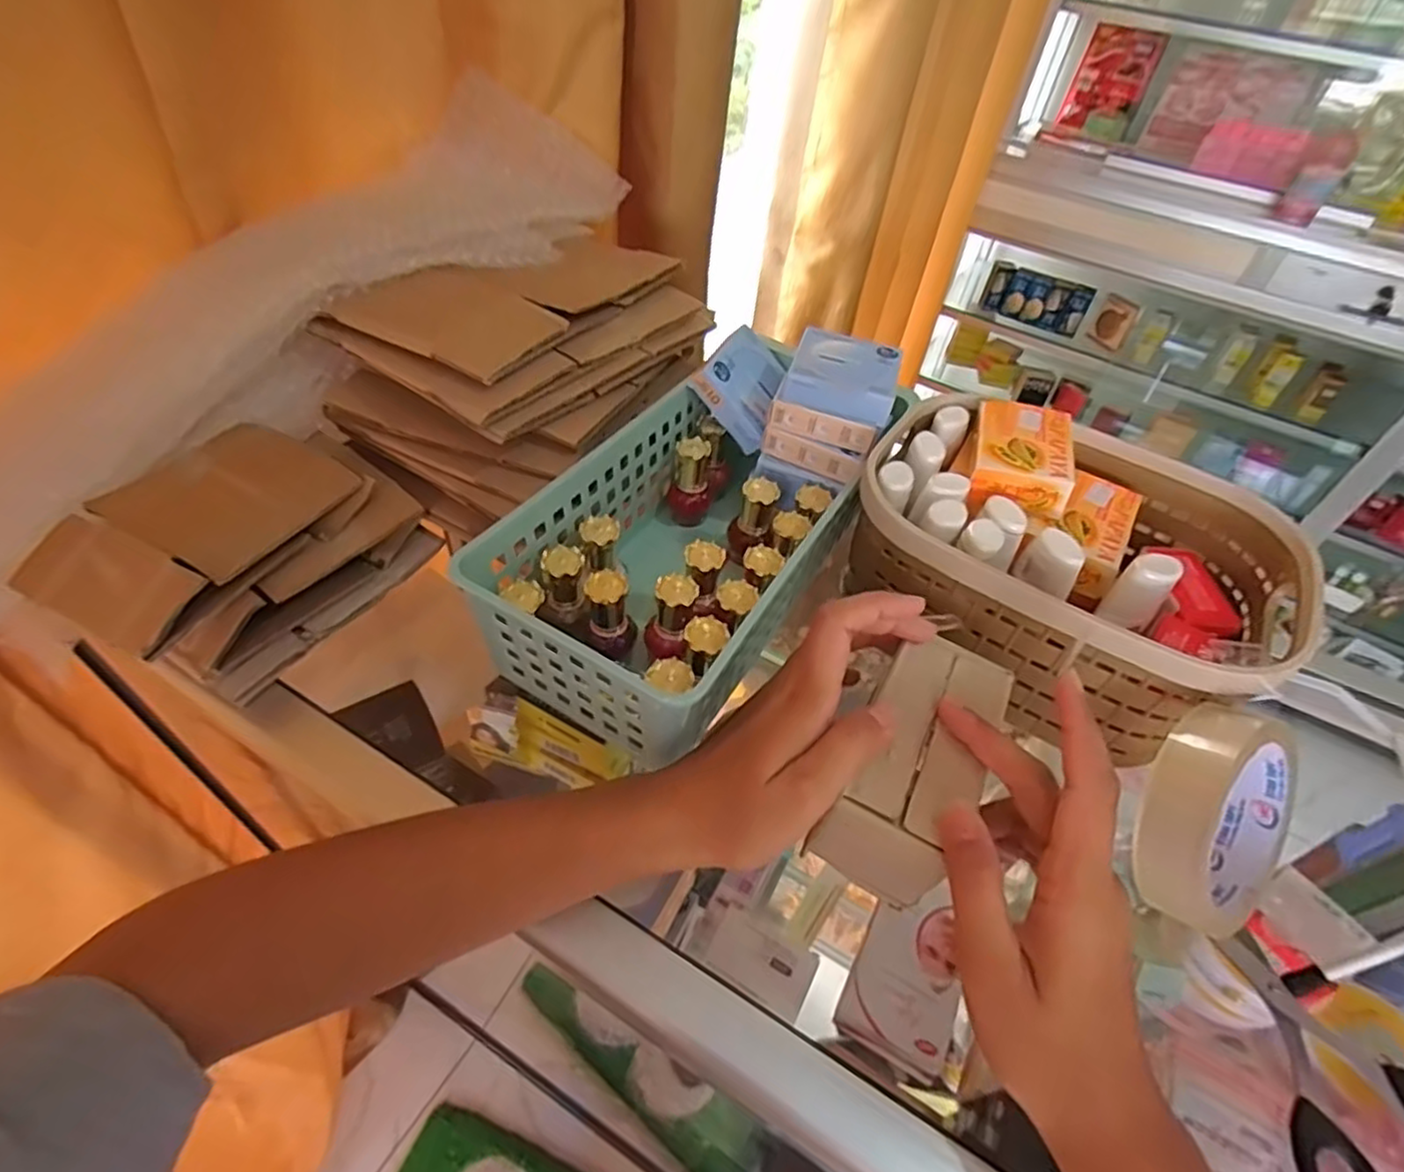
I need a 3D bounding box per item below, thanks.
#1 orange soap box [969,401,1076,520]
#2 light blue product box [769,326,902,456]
[{"bbox_3d":[0.183,-0.075,0.385,0.049,0.023,0.073,17,47,9],"label":"orange soap box"},{"bbox_3d":[0.084,-0.121,0.413,0.064,0.041,0.059,18,47,10],"label":"light blue product box"}]

